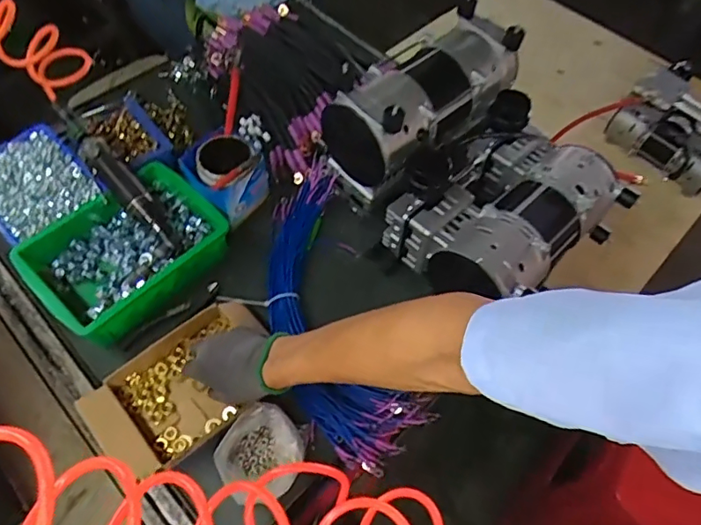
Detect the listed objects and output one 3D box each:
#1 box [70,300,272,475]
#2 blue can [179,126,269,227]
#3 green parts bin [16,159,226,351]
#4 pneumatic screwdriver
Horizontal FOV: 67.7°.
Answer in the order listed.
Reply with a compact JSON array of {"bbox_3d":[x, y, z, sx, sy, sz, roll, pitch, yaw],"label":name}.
[{"bbox_3d":[-0.208,0.150,0.662,0.225,0.054,0.140,-37,68,-24],"label":"box"},{"bbox_3d":[-0.193,-0.135,0.800,0.109,0.092,0.107,2,58,-3],"label":"blue can"},{"bbox_3d":[-0.322,-0.011,0.762,0.189,0.089,0.251,41,64,19],"label":"green parts bin"},{"bbox_3d":[-0.338,-0.126,0.753,0.043,0.035,0.281,-40,86,-25],"label":"pneumatic screwdriver"}]

